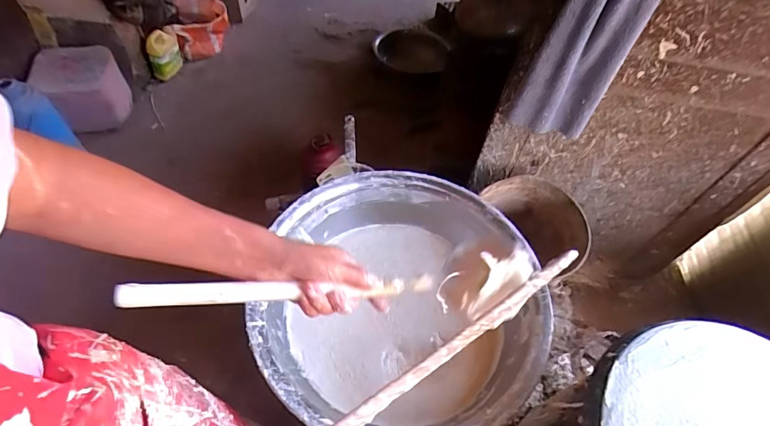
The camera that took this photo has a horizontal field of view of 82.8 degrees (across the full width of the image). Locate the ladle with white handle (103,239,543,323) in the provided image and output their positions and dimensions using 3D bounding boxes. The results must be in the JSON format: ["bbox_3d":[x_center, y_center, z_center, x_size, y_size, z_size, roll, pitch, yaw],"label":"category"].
[{"bbox_3d":[-0.042,0.080,0.456,0.402,0.090,0.060,-2,57,-14],"label":"ladle with white handle"}]

